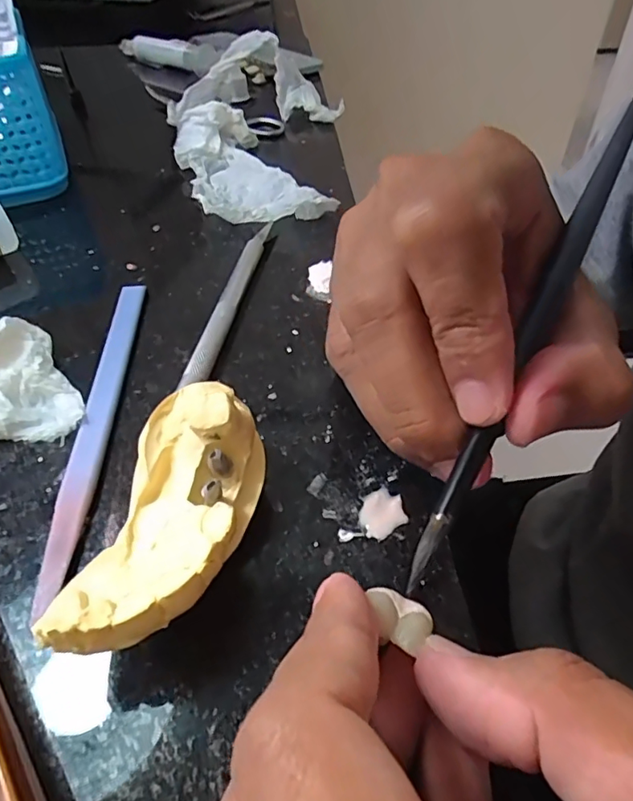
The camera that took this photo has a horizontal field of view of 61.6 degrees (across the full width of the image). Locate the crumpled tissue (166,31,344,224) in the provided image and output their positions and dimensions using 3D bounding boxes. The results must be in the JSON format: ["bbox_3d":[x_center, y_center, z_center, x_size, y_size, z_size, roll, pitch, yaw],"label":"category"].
[{"bbox_3d":[-0.035,-0.163,0.307,0.106,0.040,0.204,-3,46,-2],"label":"crumpled tissue"}]

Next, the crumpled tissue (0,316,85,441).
[{"bbox_3d":[-0.107,-0.001,0.165,0.054,0.021,0.046,-27,51,-23],"label":"crumpled tissue"}]

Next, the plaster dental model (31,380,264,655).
[{"bbox_3d":[-0.033,0.027,0.126,0.032,0.035,0.067,6,46,6],"label":"plaster dental model"}]

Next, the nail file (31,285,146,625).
[{"bbox_3d":[-0.069,0.002,0.171,0.009,0.004,0.132,-4,46,-3],"label":"nail file"}]

